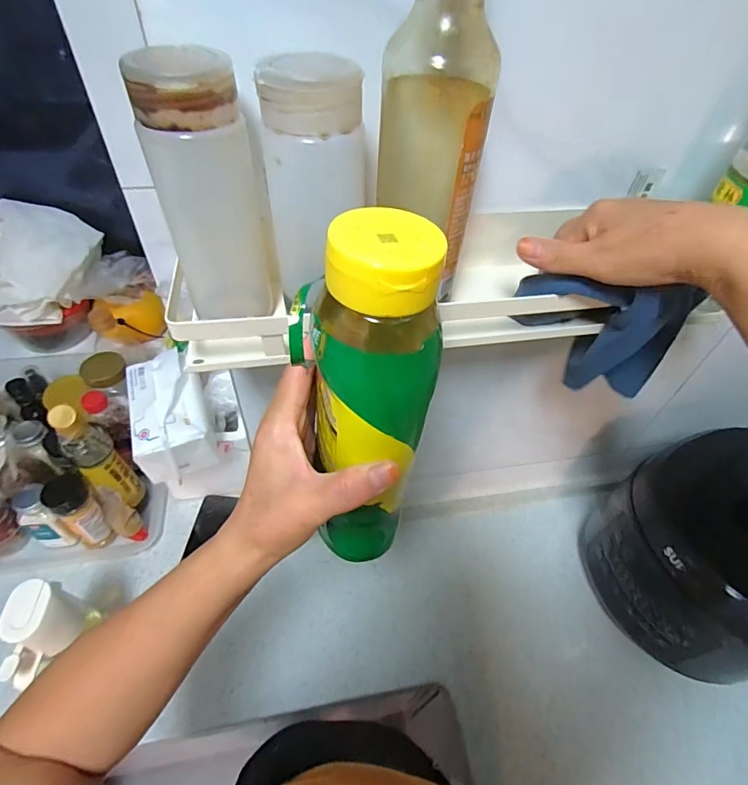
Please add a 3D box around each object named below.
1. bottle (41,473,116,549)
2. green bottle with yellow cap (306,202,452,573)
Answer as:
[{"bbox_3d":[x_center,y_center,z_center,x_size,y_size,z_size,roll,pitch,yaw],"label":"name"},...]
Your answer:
[{"bbox_3d":[-0.436,0.180,0.656,0.057,0.137,0.055,31,53,21],"label":"bottle"},{"bbox_3d":[-0.002,0.027,0.256,0.060,0.240,0.047,1,39,-2],"label":"green bottle with yellow cap"}]

